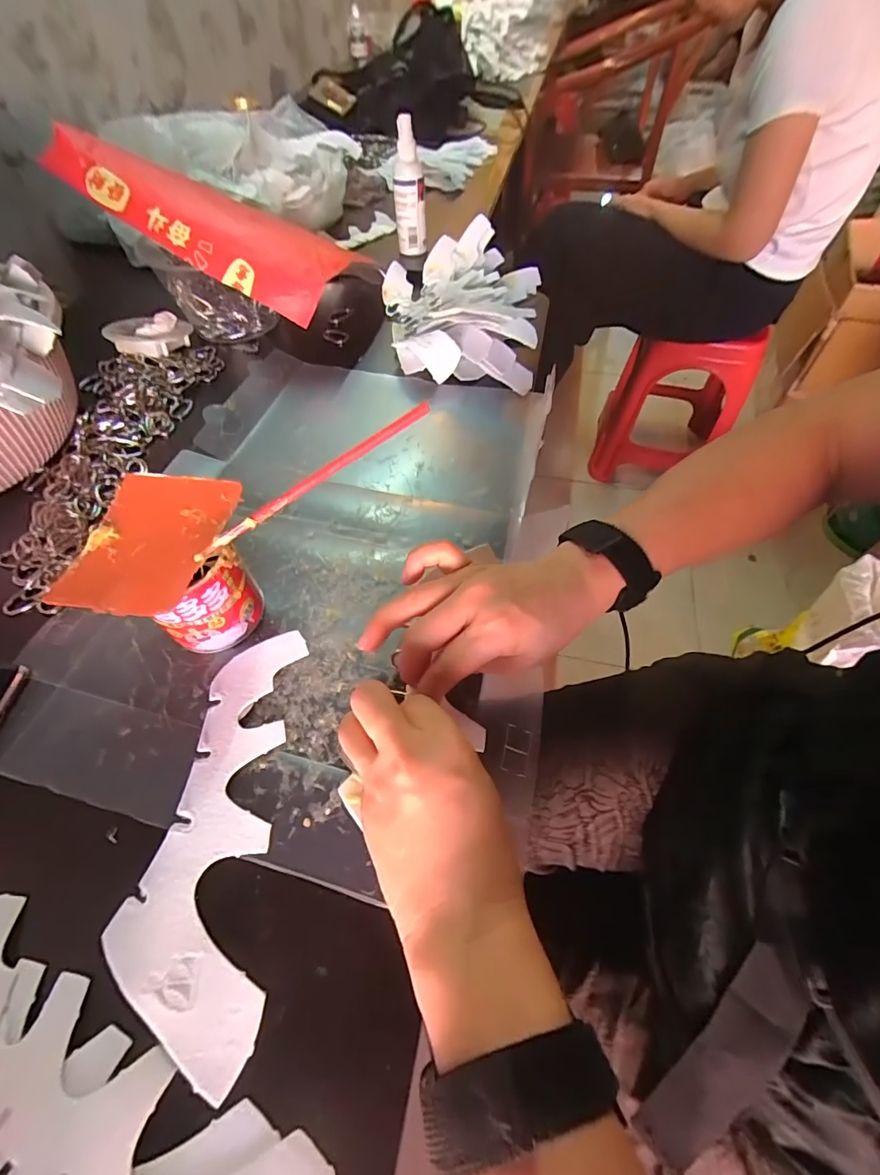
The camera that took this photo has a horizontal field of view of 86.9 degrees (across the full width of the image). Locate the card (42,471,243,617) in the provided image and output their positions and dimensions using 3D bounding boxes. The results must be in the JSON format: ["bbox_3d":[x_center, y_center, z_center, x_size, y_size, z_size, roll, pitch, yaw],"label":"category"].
[{"bbox_3d":[-0.172,-0.028,0.277,0.075,0.006,0.099,7,58,5],"label":"card"}]

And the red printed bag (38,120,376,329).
[{"bbox_3d":[-0.234,-0.374,0.465,0.288,0.040,0.127,25,59,-6],"label":"red printed bag"}]

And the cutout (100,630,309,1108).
[{"bbox_3d":[-0.120,0.123,0.258,0.075,0.007,0.209,1,57,3],"label":"cutout"}]

